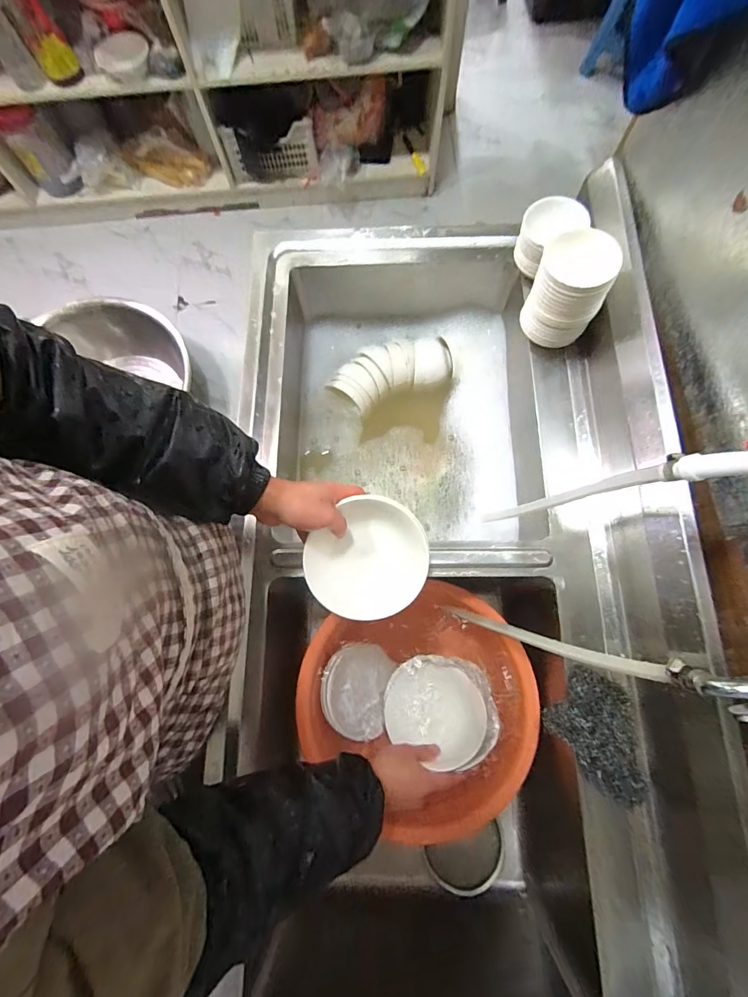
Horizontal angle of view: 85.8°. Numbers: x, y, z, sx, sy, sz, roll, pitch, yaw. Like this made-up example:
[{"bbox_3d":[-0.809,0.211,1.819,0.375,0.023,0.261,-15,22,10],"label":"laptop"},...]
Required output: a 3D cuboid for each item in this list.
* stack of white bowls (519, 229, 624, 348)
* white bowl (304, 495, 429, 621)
[{"bbox_3d":[0.279,-0.300,0.586,0.103,0.133,0.086,17,77,6],"label":"stack of white bowls"},{"bbox_3d":[-0.010,0.074,0.515,0.154,0.054,0.154,-1,86,9],"label":"white bowl"}]

